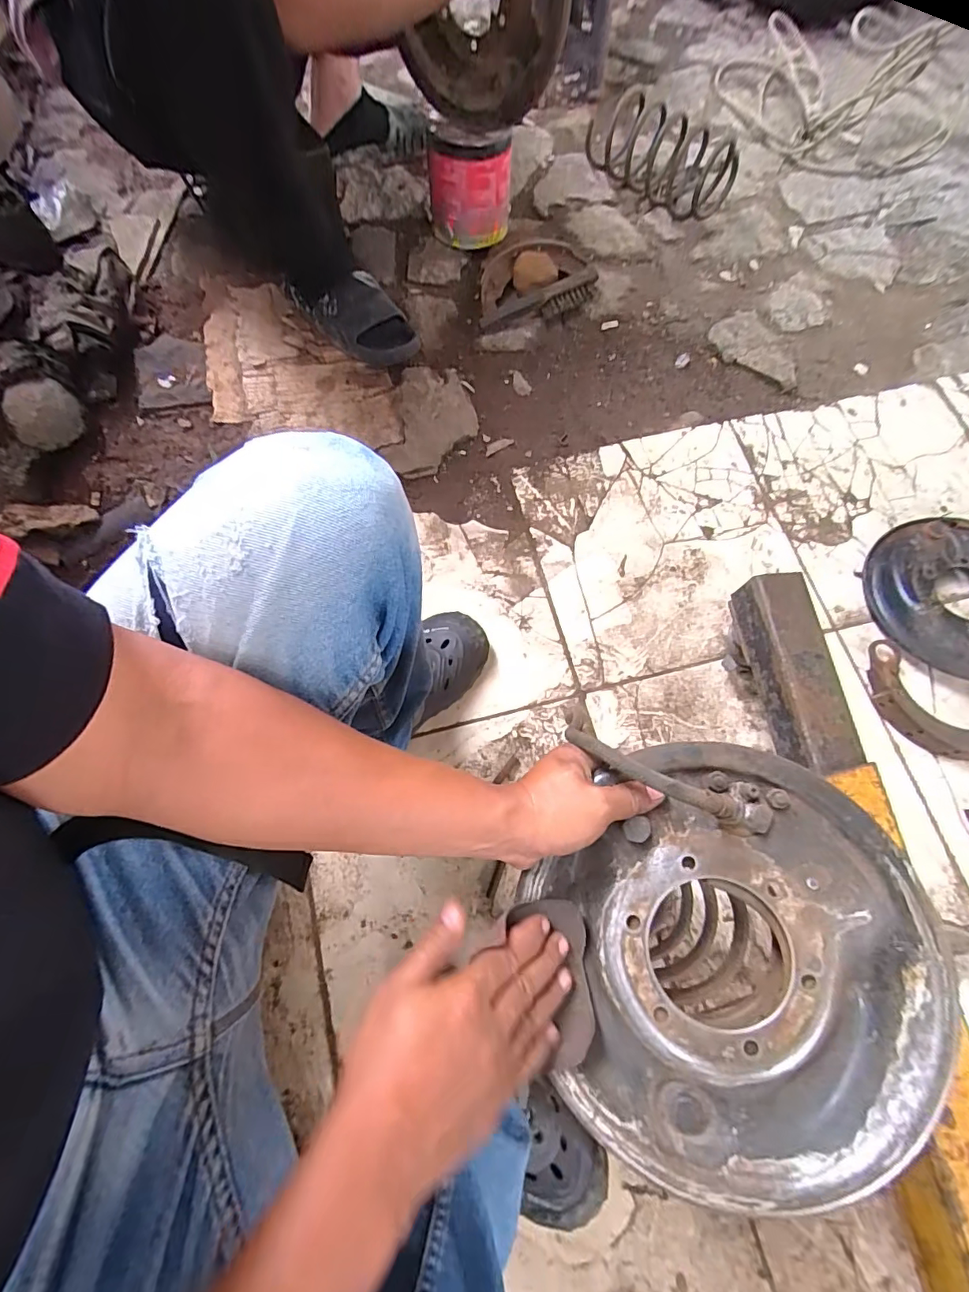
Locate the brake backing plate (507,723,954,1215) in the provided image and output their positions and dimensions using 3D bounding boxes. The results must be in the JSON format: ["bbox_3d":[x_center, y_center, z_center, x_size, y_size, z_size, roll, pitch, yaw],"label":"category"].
[{"bbox_3d":[0.154,0.200,0.331,0.250,0.075,0.260,0,72,1],"label":"brake backing plate"}]

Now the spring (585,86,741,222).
[{"bbox_3d":[0.353,-0.989,1.009,0.313,0.129,0.126,35,76,12],"label":"spring"}]

